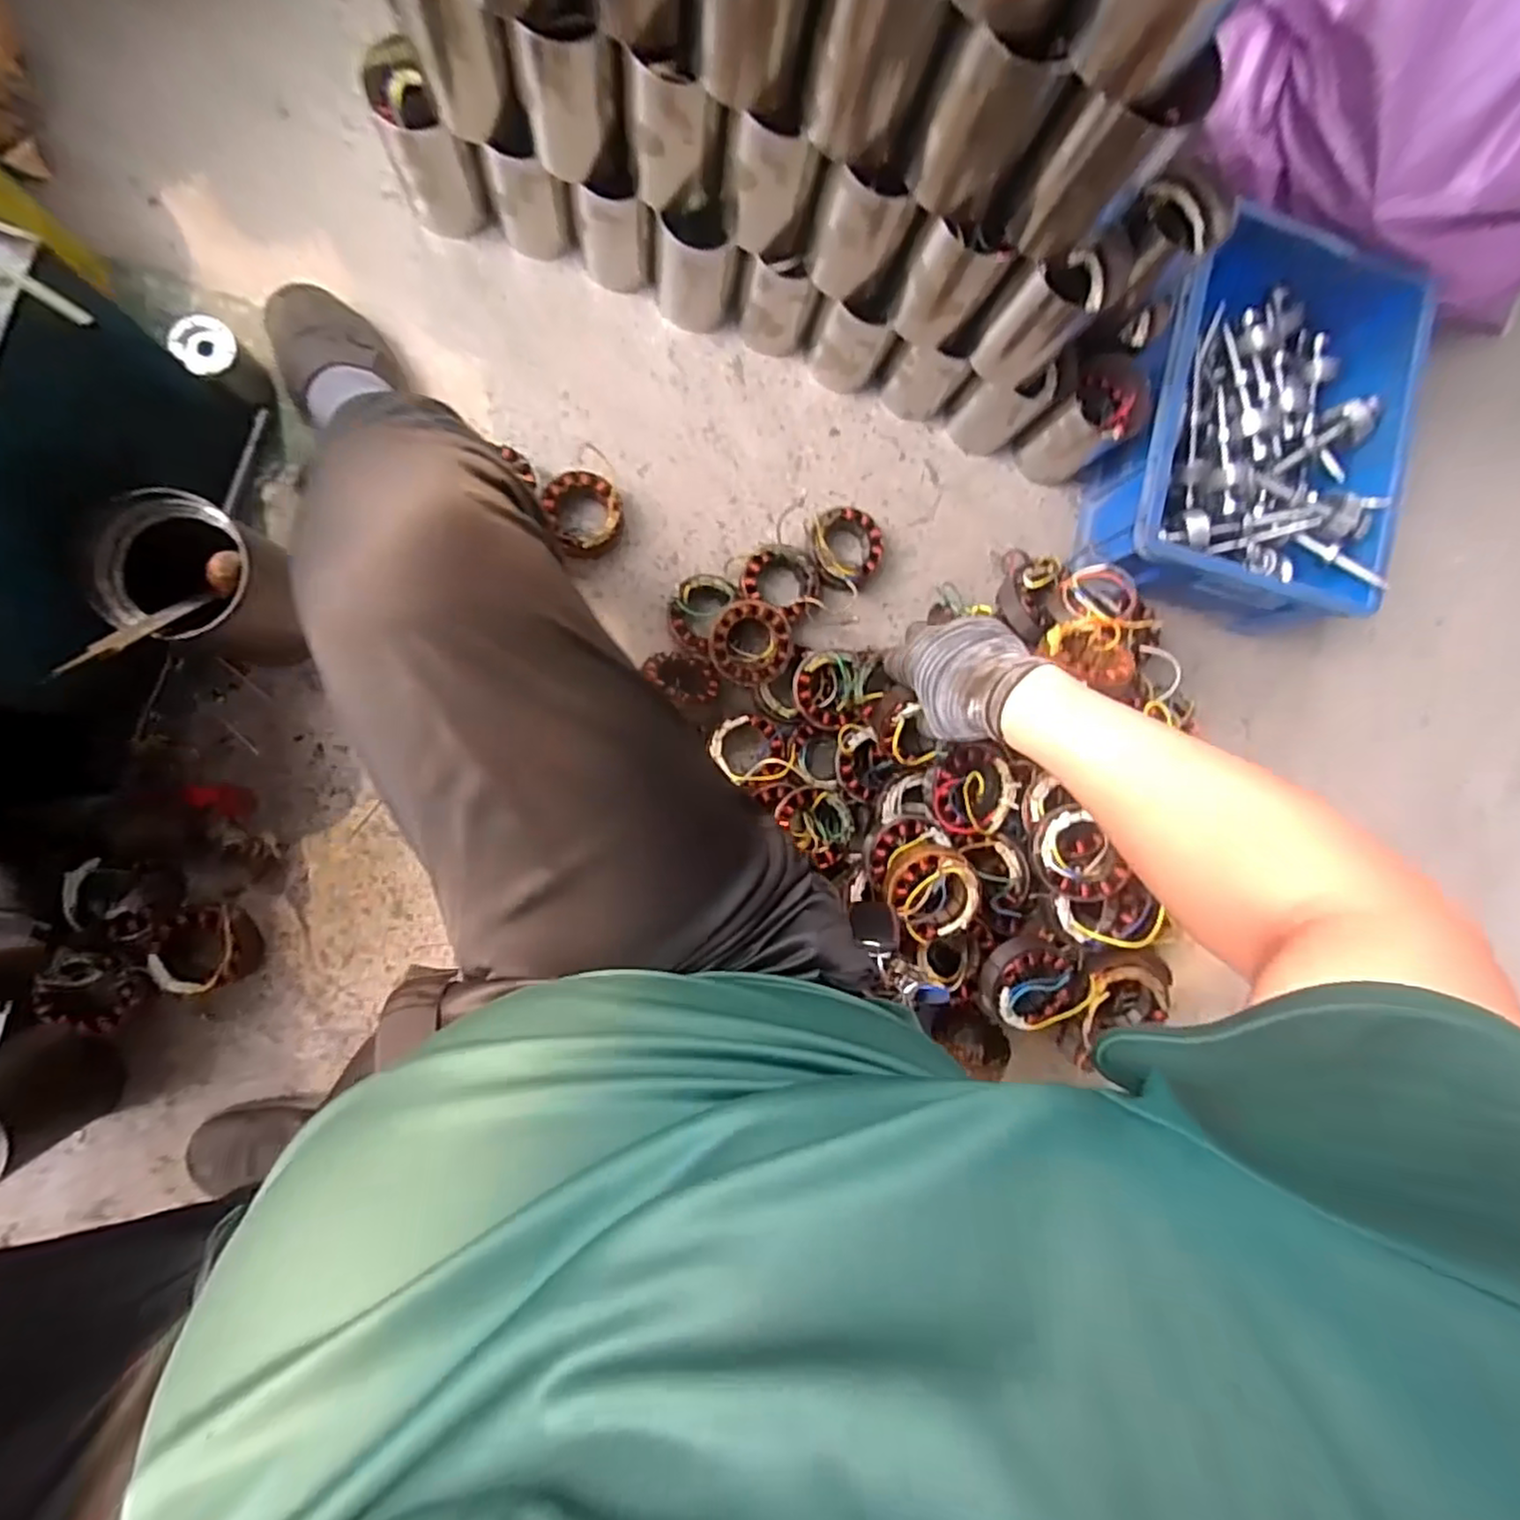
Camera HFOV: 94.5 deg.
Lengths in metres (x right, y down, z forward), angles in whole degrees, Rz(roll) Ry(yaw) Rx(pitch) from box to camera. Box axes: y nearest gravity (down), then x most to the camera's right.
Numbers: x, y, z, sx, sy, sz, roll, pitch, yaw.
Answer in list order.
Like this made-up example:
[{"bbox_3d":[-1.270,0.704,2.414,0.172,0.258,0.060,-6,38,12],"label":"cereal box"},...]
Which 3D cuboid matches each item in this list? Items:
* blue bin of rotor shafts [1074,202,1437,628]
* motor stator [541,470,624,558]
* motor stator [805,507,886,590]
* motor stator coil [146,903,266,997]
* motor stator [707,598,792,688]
[{"bbox_3d":[0.574,-0.400,0.835,0.322,0.152,0.441,16,87,-8],"label":"blue bin of rotor shafts"},{"bbox_3d":[-0.192,-0.265,0.758,0.085,0.041,0.088,0,90,-9],"label":"motor stator"},{"bbox_3d":[0.103,-0.242,0.808,0.093,0.051,0.090,0,90,-9],"label":"motor stator"},{"bbox_3d":[-0.547,0.186,0.693,0.079,0.047,0.086,0,90,-9],"label":"motor stator coil"},{"bbox_3d":[-0.012,-0.125,0.748,0.085,0.028,0.090,0,90,-9],"label":"motor stator"}]

